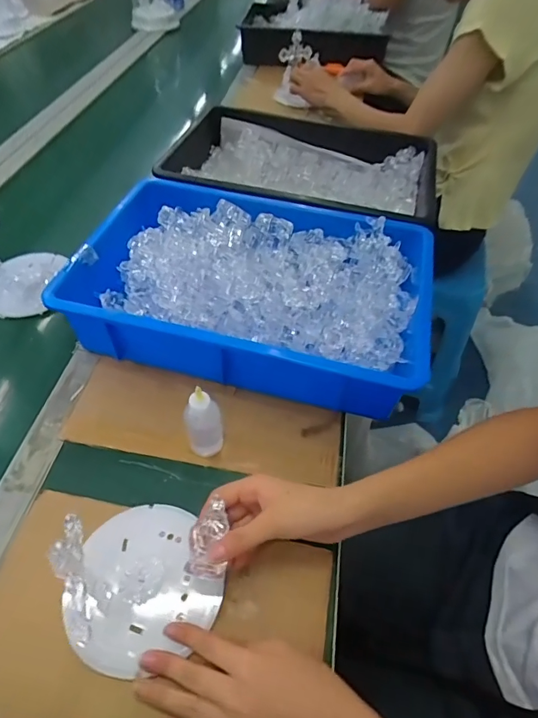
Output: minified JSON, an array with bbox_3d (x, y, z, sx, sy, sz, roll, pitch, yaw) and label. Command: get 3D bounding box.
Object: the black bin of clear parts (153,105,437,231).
[{"bbox_3d":[0.046,-0.290,0.722,0.416,0.109,0.289,14,51,9],"label":"black bin of clear parts"}]

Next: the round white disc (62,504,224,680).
[{"bbox_3d":[-0.110,0.188,0.369,0.116,0.010,0.119,-20,54,-17],"label":"round white disc"}]

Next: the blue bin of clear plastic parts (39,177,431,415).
[{"bbox_3d":[-0.020,-0.091,0.544,0.392,0.091,0.270,12,51,8],"label":"blue bin of clear plastic parts"}]

